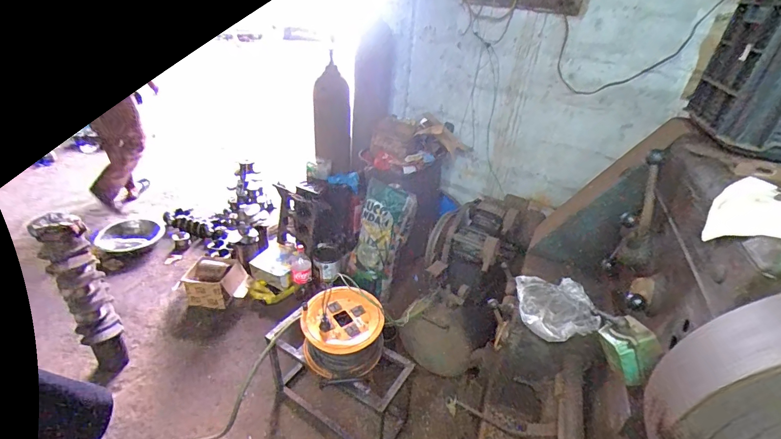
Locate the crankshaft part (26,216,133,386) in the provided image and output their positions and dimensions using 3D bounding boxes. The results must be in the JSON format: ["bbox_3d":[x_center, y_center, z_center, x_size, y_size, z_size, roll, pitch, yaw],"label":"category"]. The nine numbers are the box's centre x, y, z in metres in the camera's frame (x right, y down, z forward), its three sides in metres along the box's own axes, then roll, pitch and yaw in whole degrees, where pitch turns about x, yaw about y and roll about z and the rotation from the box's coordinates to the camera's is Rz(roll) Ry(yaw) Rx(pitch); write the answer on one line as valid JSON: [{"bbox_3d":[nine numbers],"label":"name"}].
[{"bbox_3d":[-1.191,0.307,1.543,0.132,0.675,0.125,-4,33,-15],"label":"crankshaft part"}]

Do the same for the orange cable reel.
[{"bbox_3d":[-0.172,0.411,1.441,0.279,0.224,0.246,4,31,-2],"label":"orange cable reel"}]

